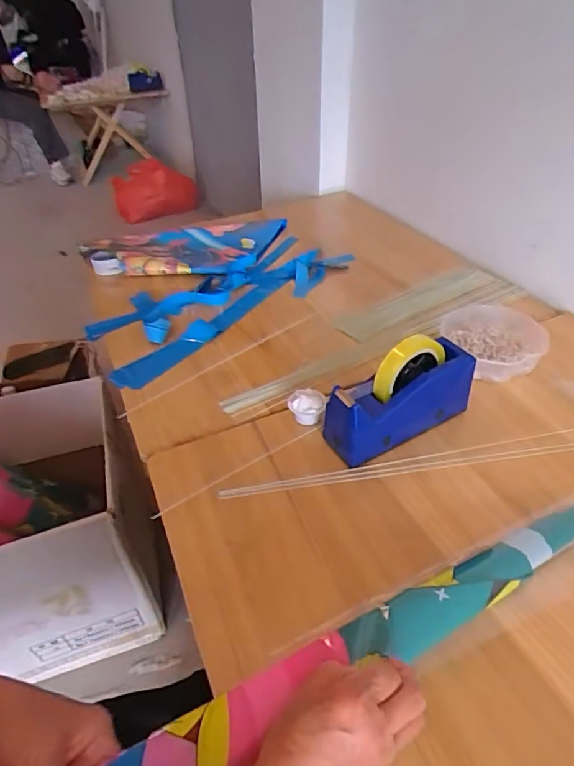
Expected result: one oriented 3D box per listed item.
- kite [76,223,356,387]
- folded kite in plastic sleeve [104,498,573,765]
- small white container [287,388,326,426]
[{"bbox_3d":[-0.203,-0.256,1.051,0.571,0.041,0.528,-29,45,-28],"label":"kite"},{"bbox_3d":[0.144,0.208,0.434,0.579,0.030,0.075,-13,39,-24],"label":"folded kite in plastic sleeve"},{"bbox_3d":[0.027,0.034,0.672,0.050,0.040,0.039,-4,39,-1],"label":"small white container"}]

